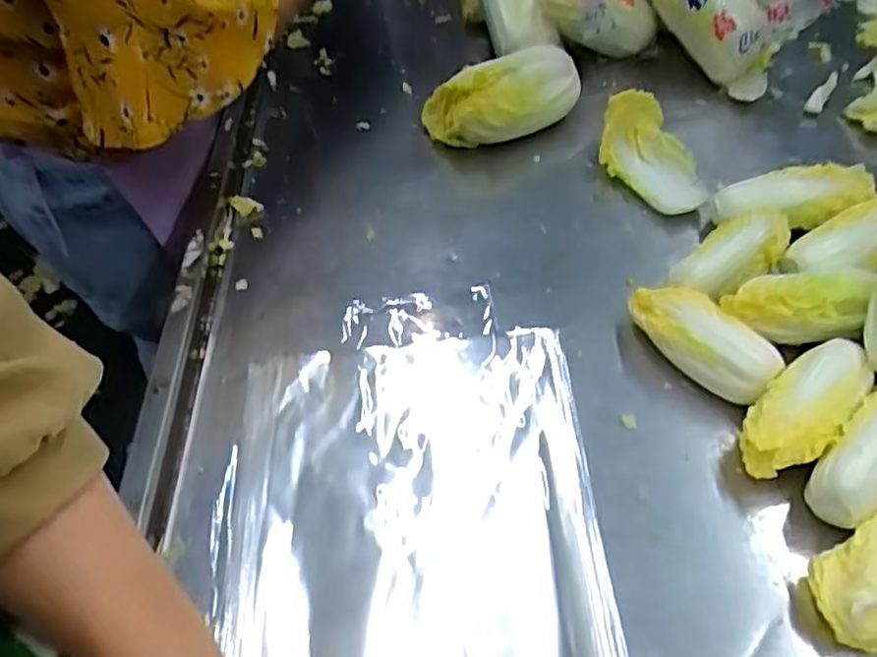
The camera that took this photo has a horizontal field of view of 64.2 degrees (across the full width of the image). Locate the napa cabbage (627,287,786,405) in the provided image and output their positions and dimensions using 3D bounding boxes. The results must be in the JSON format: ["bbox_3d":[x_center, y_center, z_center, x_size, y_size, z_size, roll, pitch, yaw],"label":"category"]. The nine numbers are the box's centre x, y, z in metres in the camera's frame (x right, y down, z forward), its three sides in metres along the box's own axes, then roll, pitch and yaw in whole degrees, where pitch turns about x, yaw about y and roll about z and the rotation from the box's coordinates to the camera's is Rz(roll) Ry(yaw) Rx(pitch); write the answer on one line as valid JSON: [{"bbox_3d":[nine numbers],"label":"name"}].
[{"bbox_3d":[0.183,0.009,0.500,0.048,0.048,0.119,-29,53,-19],"label":"napa cabbage"}]

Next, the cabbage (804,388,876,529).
[{"bbox_3d":[0.272,0.072,0.428,0.114,0.043,0.044,-37,55,-24],"label":"cabbage"}]

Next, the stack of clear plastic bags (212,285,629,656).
[{"bbox_3d":[-0.022,0.110,0.463,0.240,0.014,0.343,-4,49,2],"label":"stack of clear plastic bags"}]

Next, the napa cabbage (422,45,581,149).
[{"bbox_3d":[0.067,-0.231,0.711,0.155,0.075,0.080,-16,49,-9],"label":"napa cabbage"}]

